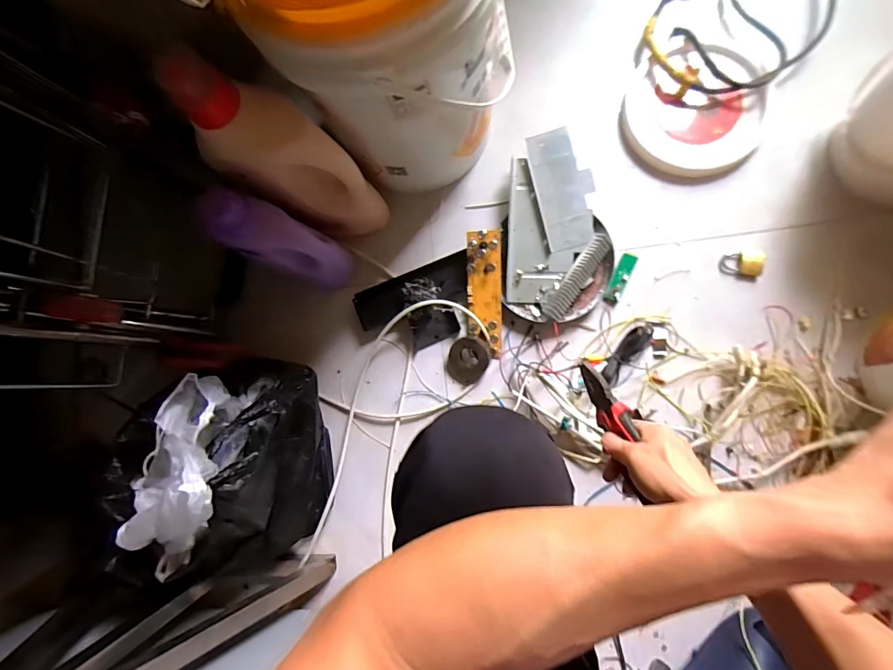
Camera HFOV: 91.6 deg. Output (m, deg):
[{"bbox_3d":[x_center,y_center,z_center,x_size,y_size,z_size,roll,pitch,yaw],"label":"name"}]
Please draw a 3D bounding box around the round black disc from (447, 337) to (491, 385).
[{"bbox_3d":[0.033,0.042,0.723,0.067,0.035,0.075,35,89,9],"label":"round black disc"}]

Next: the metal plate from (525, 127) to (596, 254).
[{"bbox_3d":[0.195,-0.241,0.716,0.092,0.011,0.189,-12,92,4],"label":"metal plate"}]

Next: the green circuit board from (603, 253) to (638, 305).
[{"bbox_3d":[0.285,-0.093,0.713,0.026,0.014,0.087,26,88,9],"label":"green circuit board"}]

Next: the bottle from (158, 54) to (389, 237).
[{"bbox_3d":[-0.200,-0.222,0.601,0.117,0.378,0.101,27,88,30],"label":"bottle"}]

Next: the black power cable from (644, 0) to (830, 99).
[{"bbox_3d":[0.465,-0.509,0.708,0.245,0.034,0.266,-1,84,7],"label":"black power cable"}]

